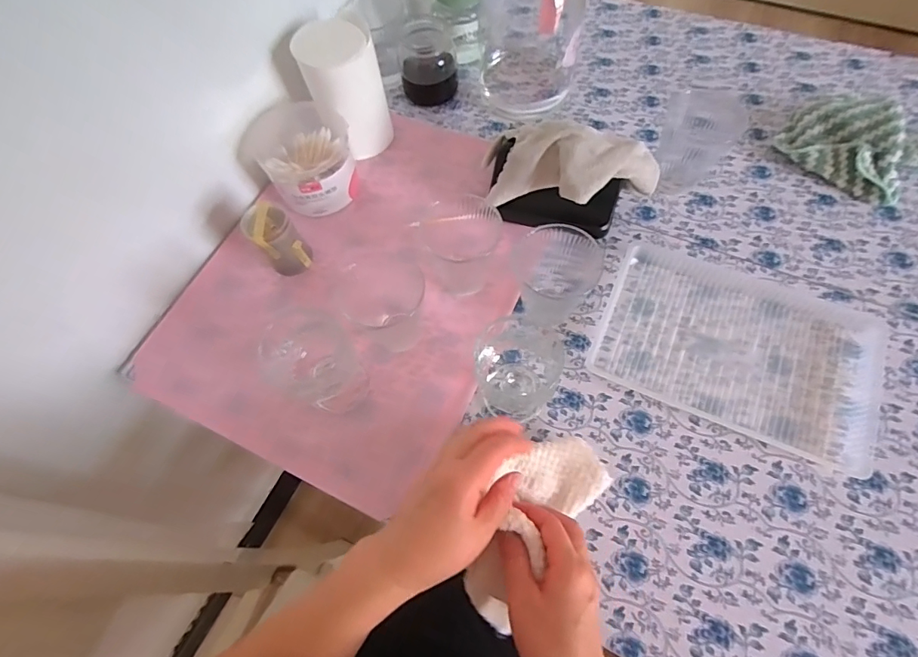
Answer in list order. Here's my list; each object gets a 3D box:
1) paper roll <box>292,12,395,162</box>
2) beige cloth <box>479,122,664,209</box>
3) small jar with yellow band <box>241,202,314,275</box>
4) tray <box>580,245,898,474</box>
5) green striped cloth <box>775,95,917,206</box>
[{"bbox_3d":[-0.127,-0.269,0.519,0.082,0.133,0.089,-2,66,3],"label":"paper roll"},{"bbox_3d":[0.117,-0.162,0.455,0.174,0.073,0.091,7,67,7],"label":"beige cloth"},{"bbox_3d":[-0.190,-0.093,0.475,0.048,0.077,0.042,-33,68,-10],"label":"small jar with yellow band"},{"bbox_3d":[0.268,0.011,0.432,0.241,0.017,0.167,22,70,13],"label":"tray"},{"bbox_3d":[0.466,-0.209,0.503,0.174,0.054,0.123,32,72,16],"label":"green striped cloth"}]

